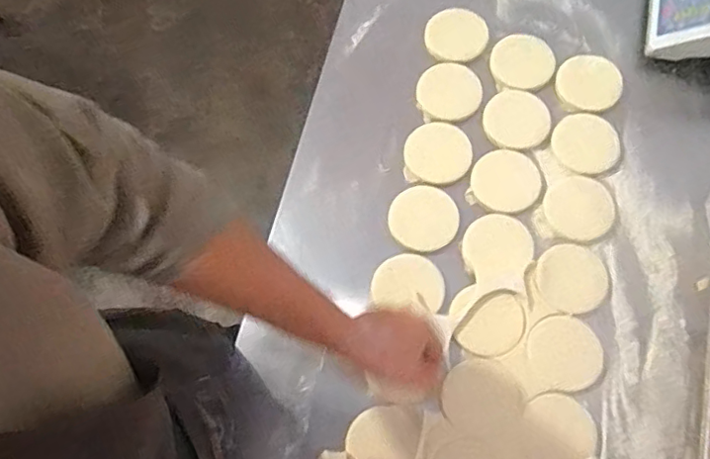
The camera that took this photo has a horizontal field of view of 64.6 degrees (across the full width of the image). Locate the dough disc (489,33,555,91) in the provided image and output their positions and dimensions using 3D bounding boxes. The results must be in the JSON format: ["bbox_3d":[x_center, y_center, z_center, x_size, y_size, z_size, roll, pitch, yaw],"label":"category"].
[{"bbox_3d":[0.259,-0.260,0.868,0.093,0.004,0.100,0,71,0],"label":"dough disc"}]

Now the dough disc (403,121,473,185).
[{"bbox_3d":[0.121,-0.113,0.824,0.095,0.006,0.099,0,71,0],"label":"dough disc"}]

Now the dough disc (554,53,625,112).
[{"bbox_3d":[0.354,-0.226,0.852,0.092,0.013,0.101,0,71,0],"label":"dough disc"}]

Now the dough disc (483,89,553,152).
[{"bbox_3d":[0.242,-0.164,0.837,0.093,0.005,0.100,0,71,0],"label":"dough disc"}]

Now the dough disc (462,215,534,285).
[{"bbox_3d":[0.199,0.026,0.778,0.099,0.012,0.095,0,71,0],"label":"dough disc"}]

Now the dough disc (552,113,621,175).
[{"bbox_3d":[0.336,-0.128,0.816,0.089,0.008,0.093,0,71,0],"label":"dough disc"}]

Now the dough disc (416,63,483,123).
[{"bbox_3d":[0.144,-0.210,0.854,0.094,0.008,0.094,0,71,0],"label":"dough disc"}]

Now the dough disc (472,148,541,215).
[{"bbox_3d":[0.216,-0.071,0.806,0.097,0.004,0.091,0,71,0],"label":"dough disc"}]

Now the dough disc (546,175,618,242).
[{"bbox_3d":[0.317,-0.030,0.793,0.093,0.008,0.090,0,71,0],"label":"dough disc"}]

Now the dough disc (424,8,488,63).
[{"bbox_3d":[0.160,-0.306,0.883,0.094,0.008,0.094,0,71,0],"label":"dough disc"}]

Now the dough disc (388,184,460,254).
[{"bbox_3d":[0.097,-0.016,0.796,0.100,0.005,0.095,0,71,0],"label":"dough disc"}]

